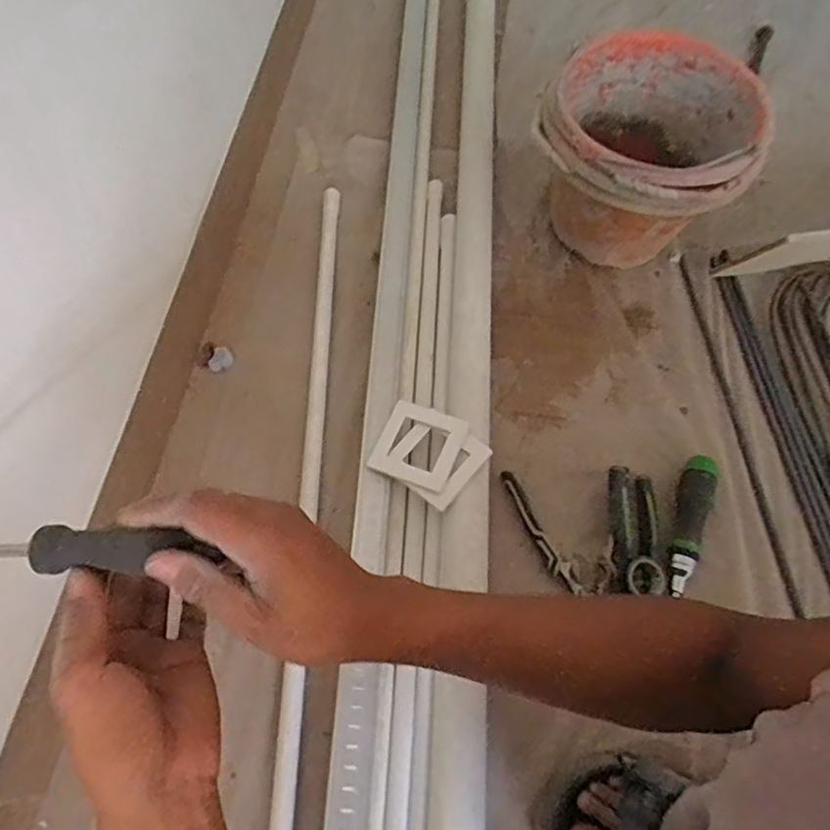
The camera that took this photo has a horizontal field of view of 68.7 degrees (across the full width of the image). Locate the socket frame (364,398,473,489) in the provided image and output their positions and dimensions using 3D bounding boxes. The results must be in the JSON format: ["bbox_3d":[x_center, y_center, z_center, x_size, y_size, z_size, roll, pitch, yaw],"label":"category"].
[{"bbox_3d":[0.005,0.029,0.655,0.092,0.011,0.092,15,63,24],"label":"socket frame"}]

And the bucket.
[{"bbox_3d":[0.276,-0.313,0.751,0.228,0.220,0.253,26,66,13],"label":"bucket"}]

